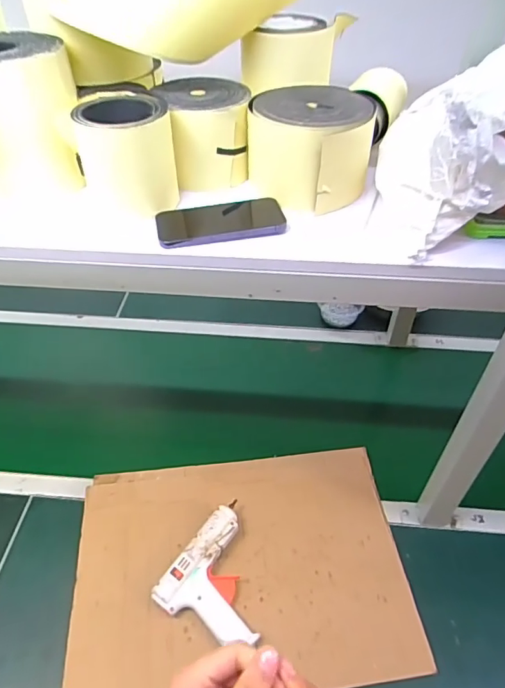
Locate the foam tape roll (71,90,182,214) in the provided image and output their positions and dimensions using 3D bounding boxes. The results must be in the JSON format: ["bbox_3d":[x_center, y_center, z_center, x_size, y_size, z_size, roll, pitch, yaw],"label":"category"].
[{"bbox_3d":[-0.146,-0.224,0.558,0.104,0.106,0.101,-7,44,-8],"label":"foam tape roll"}]

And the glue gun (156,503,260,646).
[{"bbox_3d":[-0.078,0.357,0.720,0.140,0.043,0.207,-8,46,-8],"label":"glue gun"}]

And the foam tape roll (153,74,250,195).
[{"bbox_3d":[-0.061,-0.276,0.617,0.108,0.095,0.117,1,44,-1],"label":"foam tape roll"}]

